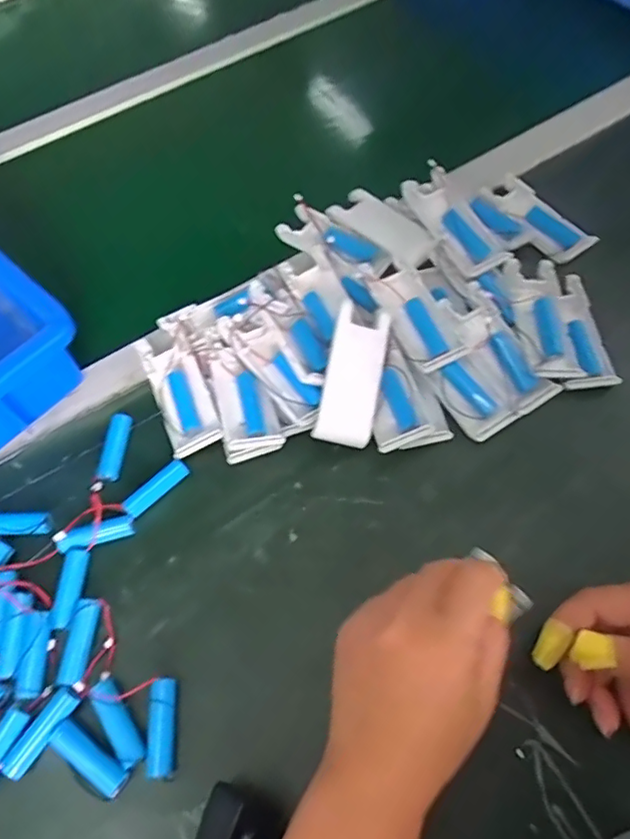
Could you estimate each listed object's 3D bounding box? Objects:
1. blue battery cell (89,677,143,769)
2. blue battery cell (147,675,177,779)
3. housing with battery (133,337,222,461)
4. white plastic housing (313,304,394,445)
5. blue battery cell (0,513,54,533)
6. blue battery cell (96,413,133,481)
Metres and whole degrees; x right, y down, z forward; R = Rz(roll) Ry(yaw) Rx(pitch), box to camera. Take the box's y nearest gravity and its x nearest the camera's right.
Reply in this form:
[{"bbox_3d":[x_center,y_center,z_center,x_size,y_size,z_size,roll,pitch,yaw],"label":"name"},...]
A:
[{"bbox_3d":[-0.114,0.174,0.325,0.012,0.014,0.052,-31,64,-13],"label":"blue battery cell"},{"bbox_3d":[-0.087,0.176,0.323,0.015,0.016,0.049,-4,61,1],"label":"blue battery cell"},{"bbox_3d":[-0.102,-0.022,0.433,0.040,0.021,0.103,-22,63,-8],"label":"housing with battery"},{"bbox_3d":[0.029,-0.032,0.402,0.042,0.008,0.099,13,83,-16],"label":"white plastic housing"},{"bbox_3d":[-0.210,0.073,0.392,0.052,0.017,0.013,-3,61,2],"label":"blue battery cell"},{"bbox_3d":[-0.148,0.021,0.420,0.016,0.015,0.051,5,62,6],"label":"blue battery cell"}]

